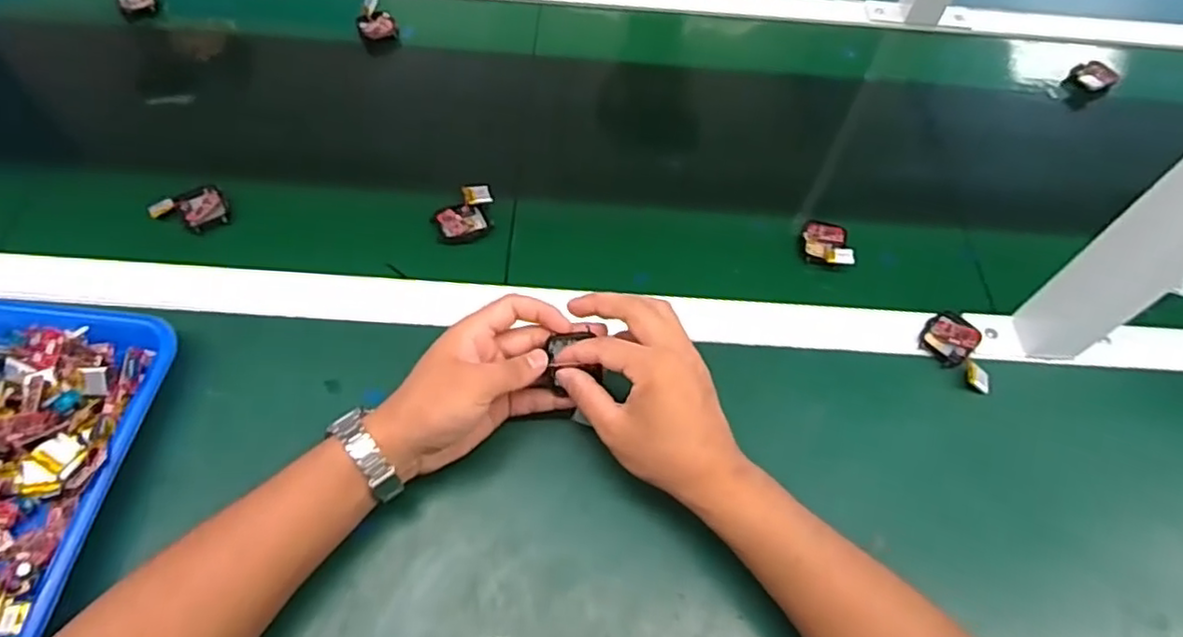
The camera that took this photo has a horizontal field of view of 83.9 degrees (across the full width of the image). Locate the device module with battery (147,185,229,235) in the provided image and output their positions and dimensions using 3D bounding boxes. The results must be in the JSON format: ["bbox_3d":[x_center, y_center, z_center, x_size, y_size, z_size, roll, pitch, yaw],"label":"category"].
[{"bbox_3d":[-0.342,-0.091,0.562,0.058,0.010,0.045,-20,62,-15],"label":"device module with battery"}]

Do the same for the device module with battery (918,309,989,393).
[{"bbox_3d":[0.296,0.023,0.524,0.045,0.010,0.063,-37,67,-23],"label":"device module with battery"}]

